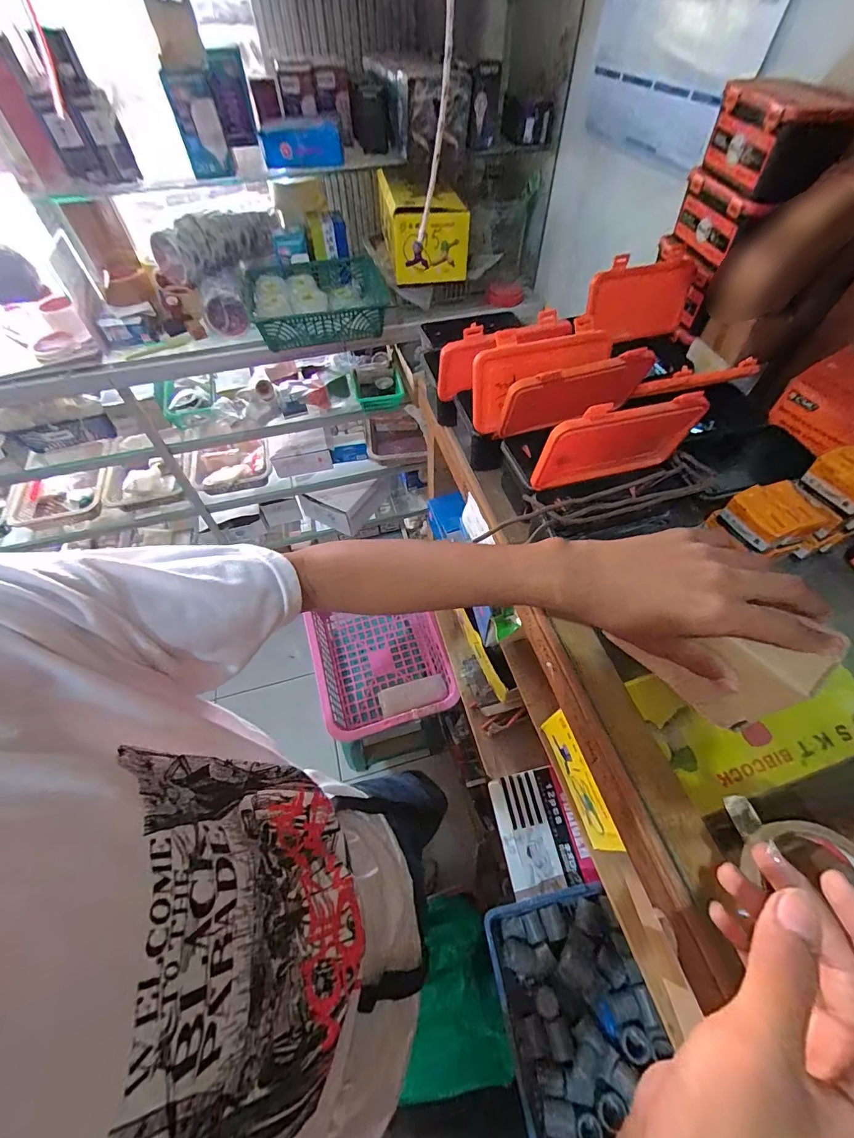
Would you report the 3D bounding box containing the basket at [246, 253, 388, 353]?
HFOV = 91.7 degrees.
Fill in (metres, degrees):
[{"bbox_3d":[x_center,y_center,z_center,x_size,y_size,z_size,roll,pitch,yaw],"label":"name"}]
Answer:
[{"bbox_3d":[-0.239,-0.599,0.938,0.287,0.099,0.241,-8,57,-5],"label":"basket"}]

